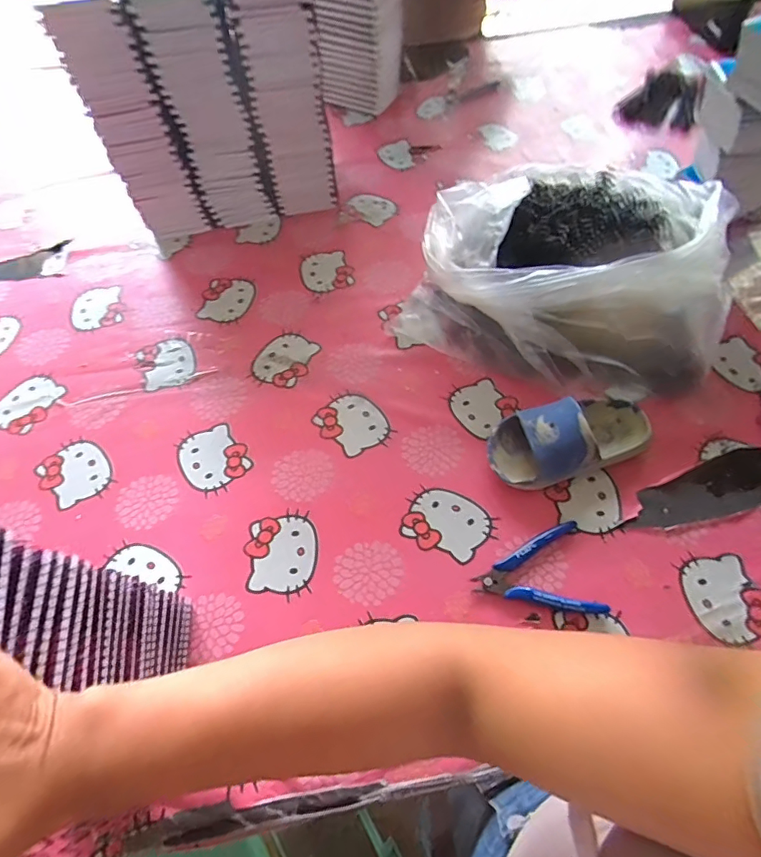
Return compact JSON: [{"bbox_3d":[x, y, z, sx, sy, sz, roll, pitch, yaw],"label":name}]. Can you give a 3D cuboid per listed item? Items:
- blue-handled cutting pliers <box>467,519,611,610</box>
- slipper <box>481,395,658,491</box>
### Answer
[{"bbox_3d":[0.147,0.137,0.469,0.113,0.014,0.085,-6,60,-1],"label":"blue-handled cutting pliers"},{"bbox_3d":[0.203,0.005,0.516,0.176,0.063,0.081,-17,61,-8],"label":"slipper"}]

